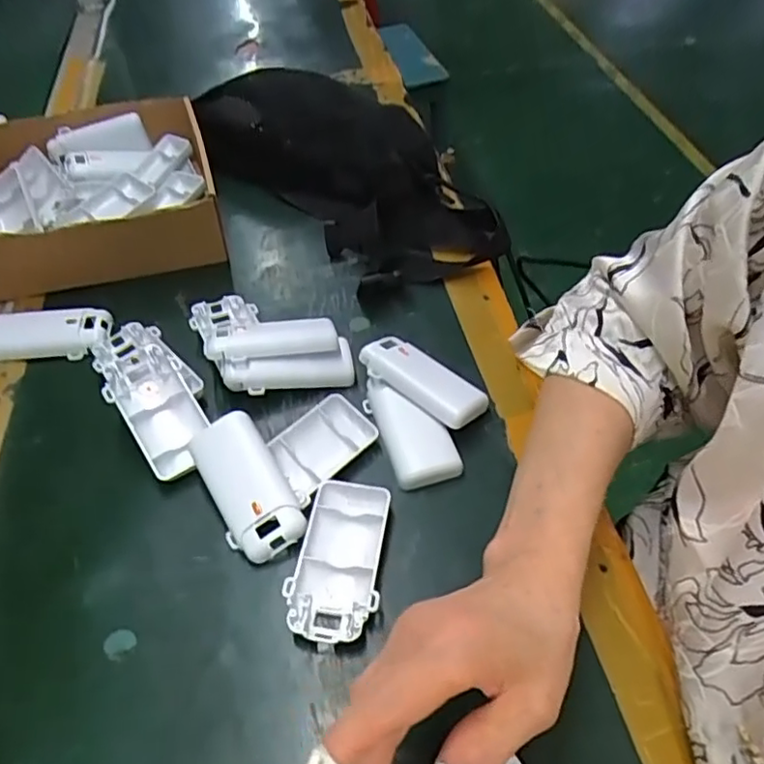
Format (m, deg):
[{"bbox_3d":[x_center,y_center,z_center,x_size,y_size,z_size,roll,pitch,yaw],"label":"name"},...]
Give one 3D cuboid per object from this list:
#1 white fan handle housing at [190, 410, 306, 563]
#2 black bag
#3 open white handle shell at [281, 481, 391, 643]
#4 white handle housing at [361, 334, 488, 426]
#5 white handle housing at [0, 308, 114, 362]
[{"bbox_3d":[-0.085,0.061,0.384,0.046,0.017,0.096,-24,52,-15],"label":"white fan handle housing"},{"bbox_3d":[-0.038,-0.201,0.580,0.169,0.049,0.328,-33,55,-21],"label":"black bag"},{"bbox_3d":[-0.024,0.101,0.360,0.048,0.018,0.094,2,50,6],"label":"open white handle shell"},{"bbox_3d":[0.029,0.000,0.436,0.092,0.025,0.042,32,59,27],"label":"white handle housing"},{"bbox_3d":[-0.267,-0.038,0.490,0.098,0.013,0.043,-3,50,2],"label":"white handle housing"}]

